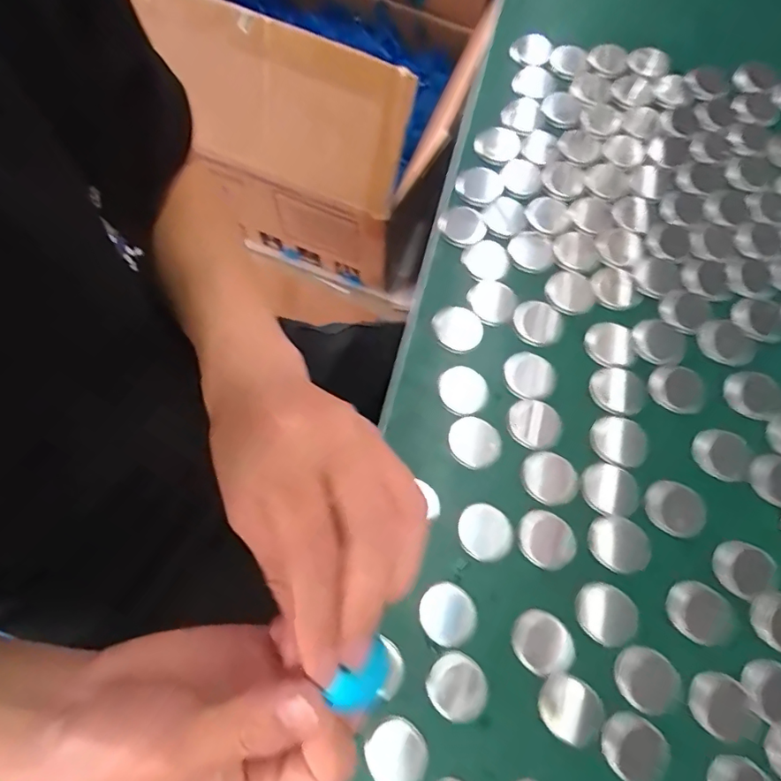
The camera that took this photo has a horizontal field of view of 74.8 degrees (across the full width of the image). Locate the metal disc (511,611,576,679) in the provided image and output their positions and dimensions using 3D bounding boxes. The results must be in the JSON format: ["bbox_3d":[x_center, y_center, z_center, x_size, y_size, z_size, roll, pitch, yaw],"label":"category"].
[{"bbox_3d":[0.085,0.141,0.283,0.034,0.004,0.030,29,76,8],"label":"metal disc"}]

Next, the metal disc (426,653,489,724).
[{"bbox_3d":[0.036,0.161,0.277,0.030,0.006,0.031,0,74,0],"label":"metal disc"}]

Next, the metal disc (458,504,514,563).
[{"bbox_3d":[0.055,0.084,0.300,0.031,0.004,0.030,0,74,0],"label":"metal disc"}]

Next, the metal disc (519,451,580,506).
[{"bbox_3d":[0.097,0.053,0.310,0.035,0.004,0.029,31,76,8],"label":"metal disc"}]

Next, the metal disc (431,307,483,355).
[{"bbox_3d":[0.044,-0.041,0.338,0.034,0.004,0.030,34,76,9],"label":"metal disc"}]

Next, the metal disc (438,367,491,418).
[{"bbox_3d":[0.046,0.000,0.326,0.032,0.004,0.030,0,74,0],"label":"metal disc"}]

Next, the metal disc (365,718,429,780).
[{"bbox_3d":[0.003,0.192,0.268,0.030,0.004,0.031,0,74,0],"label":"metal disc"}]

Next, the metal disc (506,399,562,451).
[{"bbox_3d":[0.089,0.021,0.318,0.033,0.004,0.029,31,76,8],"label":"metal disc"}]

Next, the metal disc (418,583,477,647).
[{"bbox_3d":[0.032,0.127,0.288,0.032,0.004,0.030,0,74,0],"label":"metal disc"}]

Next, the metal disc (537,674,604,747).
[{"bbox_3d":[0.097,0.172,0.275,0.034,0.005,0.030,29,76,8],"label":"metal disc"}]

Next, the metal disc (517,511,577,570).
[{"bbox_3d":[0.092,0.088,0.300,0.034,0.004,0.030,39,77,10],"label":"metal disc"}]

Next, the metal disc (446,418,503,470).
[{"bbox_3d":[0.052,0.032,0.316,0.033,0.004,0.029,31,76,8],"label":"metal disc"}]

